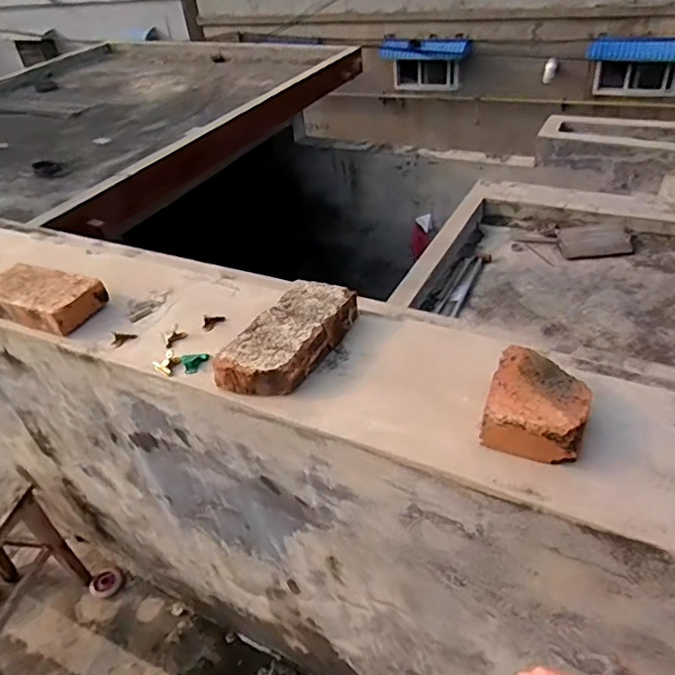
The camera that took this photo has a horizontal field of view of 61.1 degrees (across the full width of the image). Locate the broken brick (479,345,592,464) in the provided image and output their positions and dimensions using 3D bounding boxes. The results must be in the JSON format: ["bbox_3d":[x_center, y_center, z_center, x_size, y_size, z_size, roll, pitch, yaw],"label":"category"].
[{"bbox_3d":[0.240,0.082,0.686,0.112,0.056,0.137,12,42,23],"label":"broken brick"}]

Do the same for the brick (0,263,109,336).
[{"bbox_3d":[-0.529,-0.072,1.011,0.231,0.049,0.111,12,42,23],"label":"brick"}]

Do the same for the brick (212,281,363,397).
[{"bbox_3d":[-0.070,0.000,0.844,0.116,0.052,0.234,18,44,28],"label":"brick"}]

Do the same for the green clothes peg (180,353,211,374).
[{"bbox_3d":[-0.212,0.036,0.859,0.041,0.011,0.036,-21,40,-18],"label":"green clothes peg"}]

